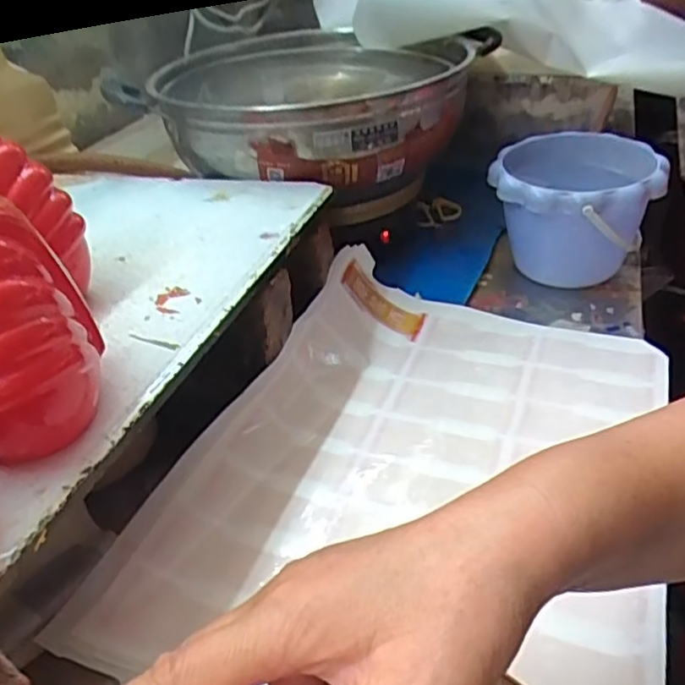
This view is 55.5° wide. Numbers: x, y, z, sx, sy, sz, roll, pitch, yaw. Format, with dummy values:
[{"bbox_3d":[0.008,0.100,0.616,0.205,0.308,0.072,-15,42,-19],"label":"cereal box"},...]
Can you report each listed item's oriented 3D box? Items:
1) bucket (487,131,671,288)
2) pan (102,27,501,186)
[{"bbox_3d":[0.224,-0.124,0.644,0.153,0.120,0.147,9,38,16],"label":"bucket"},{"bbox_3d":[-0.044,-0.271,0.698,0.341,0.078,0.350,-2,36,1],"label":"pan"}]

